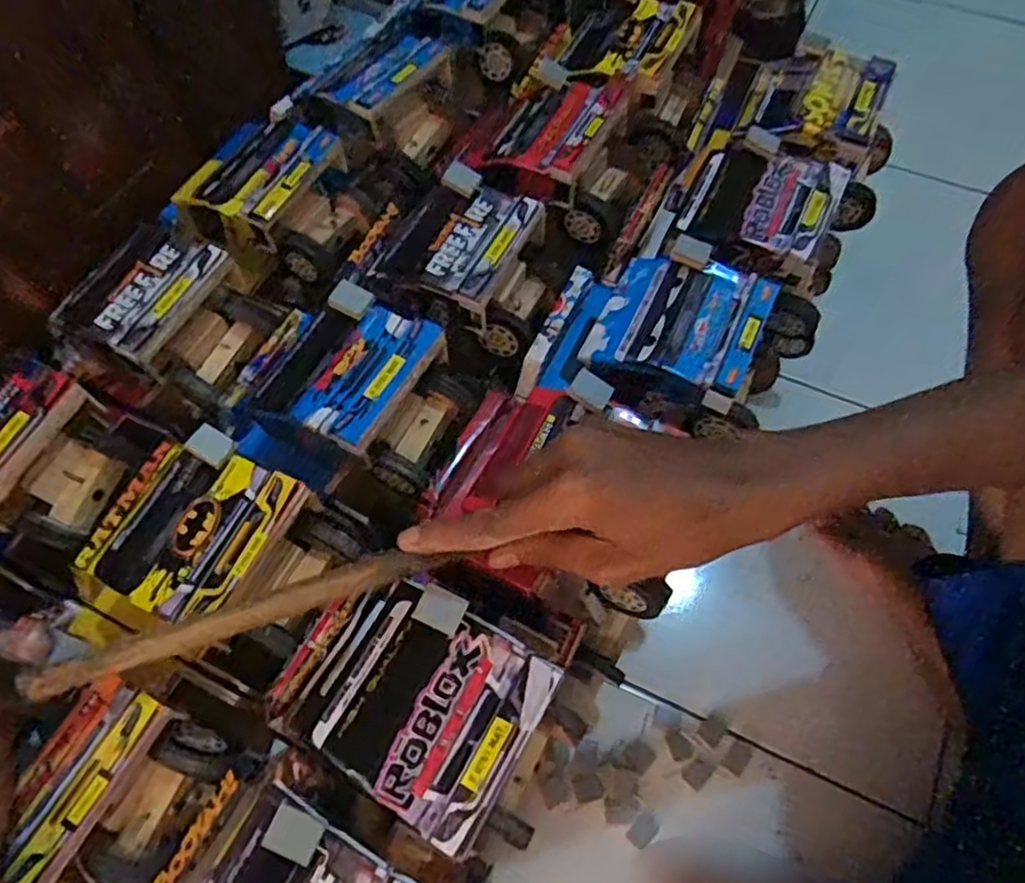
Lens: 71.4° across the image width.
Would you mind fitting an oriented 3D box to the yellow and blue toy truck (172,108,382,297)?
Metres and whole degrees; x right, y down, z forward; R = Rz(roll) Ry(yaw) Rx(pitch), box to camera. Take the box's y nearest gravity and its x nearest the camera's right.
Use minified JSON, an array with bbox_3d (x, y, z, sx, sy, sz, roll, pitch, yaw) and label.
[{"bbox_3d":[-0.190,-0.195,0.576,0.109,0.086,0.129,32,68,16],"label":"yellow and blue toy truck"}]

